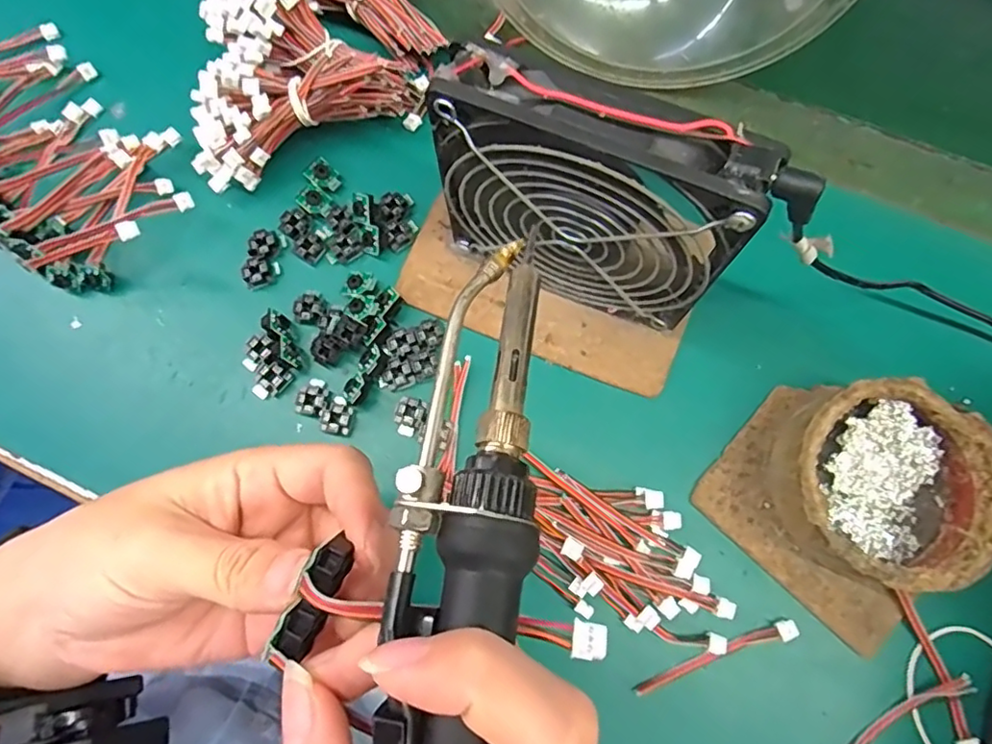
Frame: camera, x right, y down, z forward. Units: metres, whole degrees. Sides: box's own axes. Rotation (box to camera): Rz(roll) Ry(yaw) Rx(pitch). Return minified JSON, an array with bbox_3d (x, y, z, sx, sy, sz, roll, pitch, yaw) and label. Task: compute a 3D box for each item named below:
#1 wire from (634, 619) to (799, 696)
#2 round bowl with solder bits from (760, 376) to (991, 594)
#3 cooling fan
[{"bbox_3d":[0.097,0.125,0.263,0.075,0.004,0.009,-18,76,-3],"label":"wire"},{"bbox_3d":[0.167,0.049,0.260,0.083,0.042,0.080,0,76,2],"label":"round bowl with solder bits"},{"bbox_3d":[0.034,-0.062,0.248,0.115,0.127,0.030,21,77,7],"label":"cooling fan"}]

